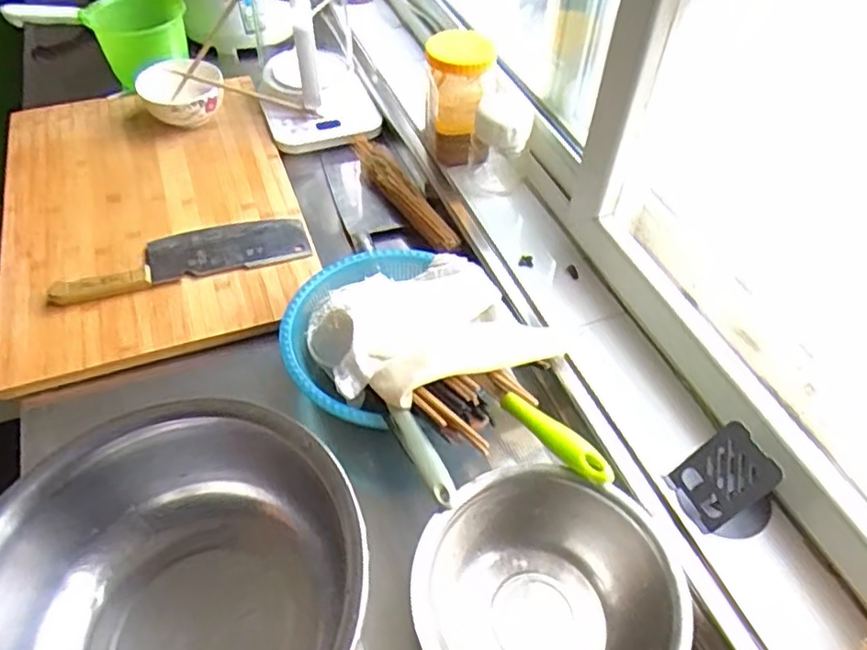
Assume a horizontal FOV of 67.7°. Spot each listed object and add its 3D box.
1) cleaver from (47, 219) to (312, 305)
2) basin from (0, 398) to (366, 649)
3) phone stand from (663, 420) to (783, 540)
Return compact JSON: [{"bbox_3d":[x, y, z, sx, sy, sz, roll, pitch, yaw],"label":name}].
[{"bbox_3d":[-0.310,-0.089,0.802,0.298,0.019,0.084,-13,52,-12],"label":"cleaver"},{"bbox_3d":[-0.170,0.185,0.414,0.250,0.127,0.258,1,51,-1],"label":"basin"},{"bbox_3d":[0.252,0.130,0.542,0.079,0.081,0.075,-16,53,-14],"label":"phone stand"}]

